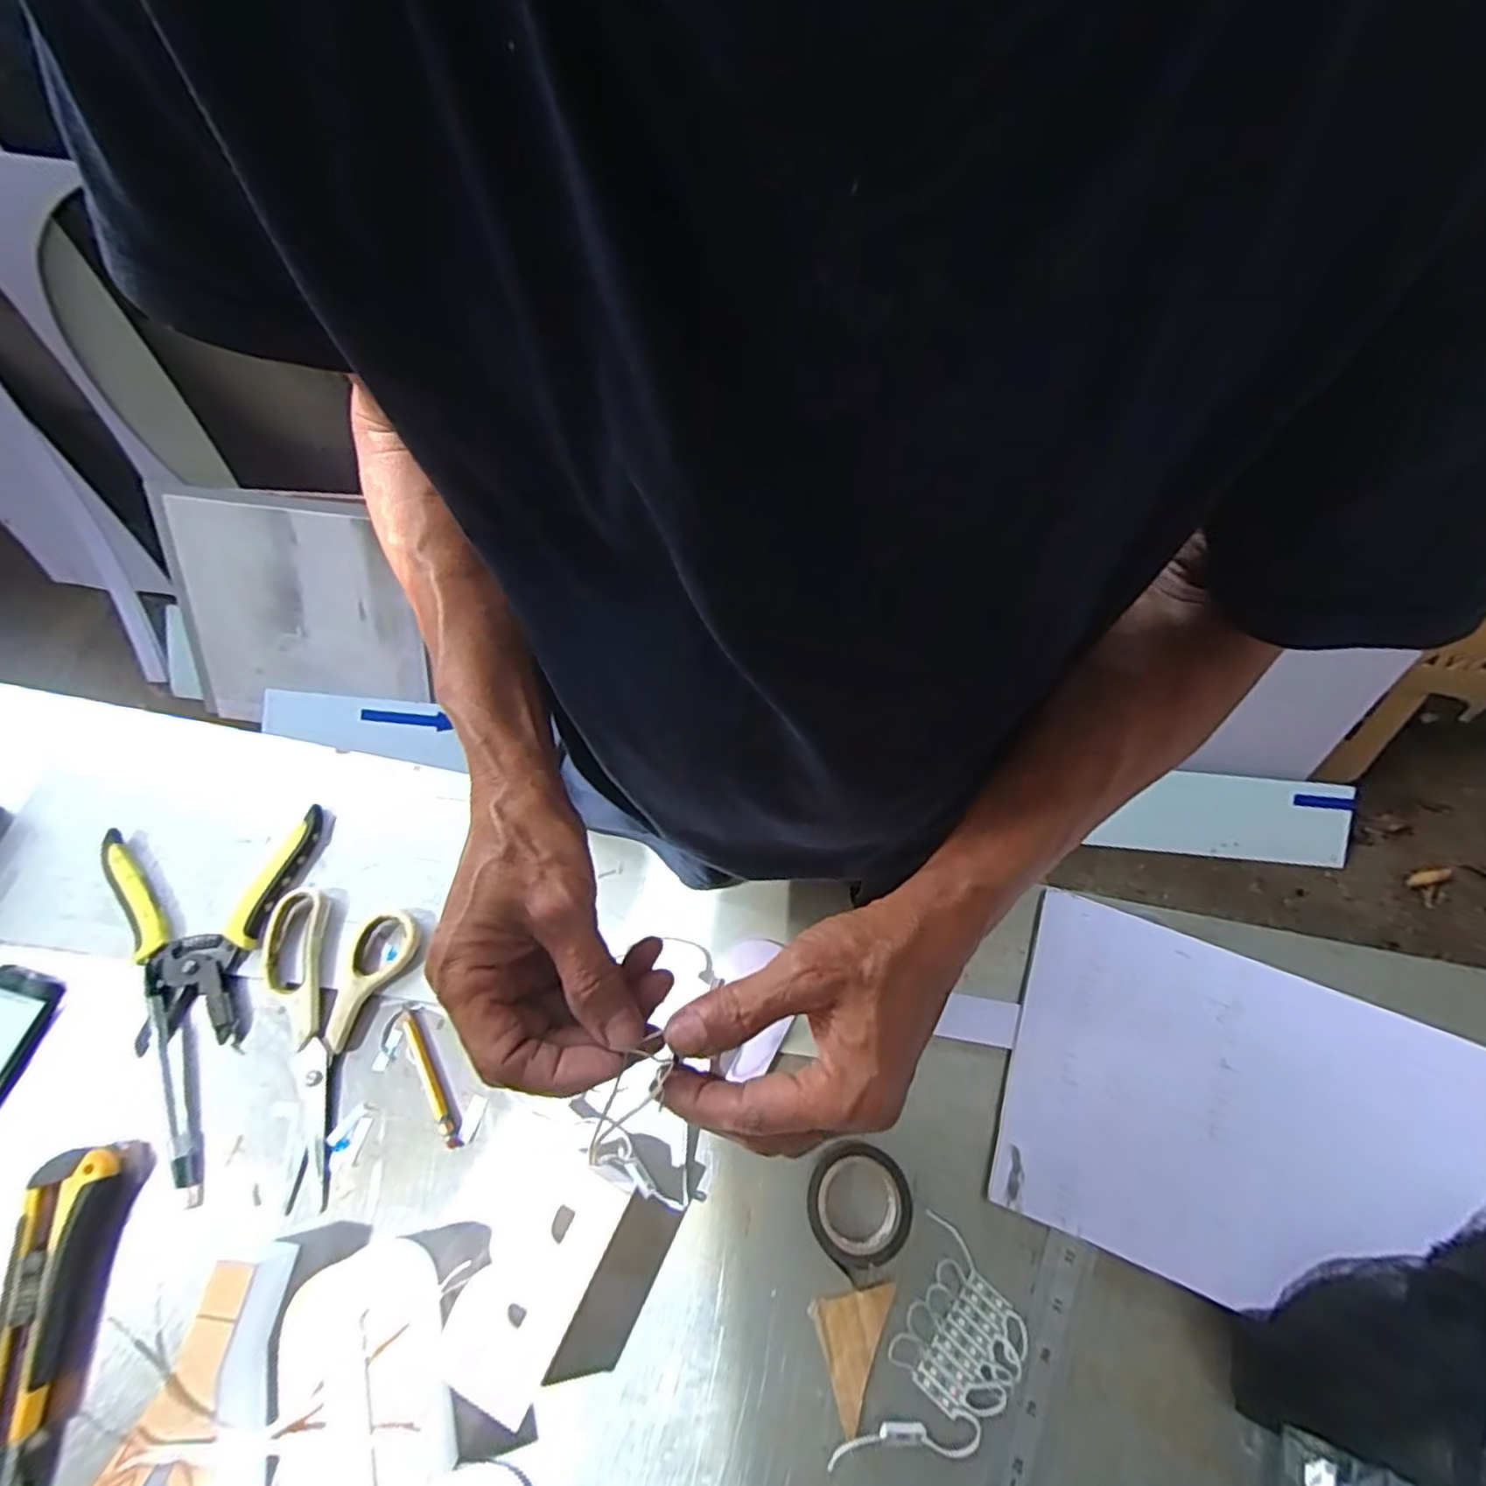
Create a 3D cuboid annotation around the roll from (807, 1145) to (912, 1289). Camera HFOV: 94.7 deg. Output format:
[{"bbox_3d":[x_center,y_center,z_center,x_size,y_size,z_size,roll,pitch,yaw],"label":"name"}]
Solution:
[{"bbox_3d":[0.068,0.271,0.404,0.059,0.016,0.060,0,66,-1],"label":"roll"}]

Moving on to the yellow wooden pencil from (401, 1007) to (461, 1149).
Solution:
[{"bbox_3d":[-0.201,0.213,0.437,0.011,0.005,0.091,-27,69,-12],"label":"yellow wooden pencil"}]

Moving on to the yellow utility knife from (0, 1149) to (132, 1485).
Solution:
[{"bbox_3d":[-0.384,0.314,0.377,0.044,0.019,0.152,-5,66,-3],"label":"yellow utility knife"}]

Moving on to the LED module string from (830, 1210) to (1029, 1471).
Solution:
[{"bbox_3d":[0.112,0.339,0.373,0.072,0.019,0.119,26,68,14],"label":"LED module string"}]

